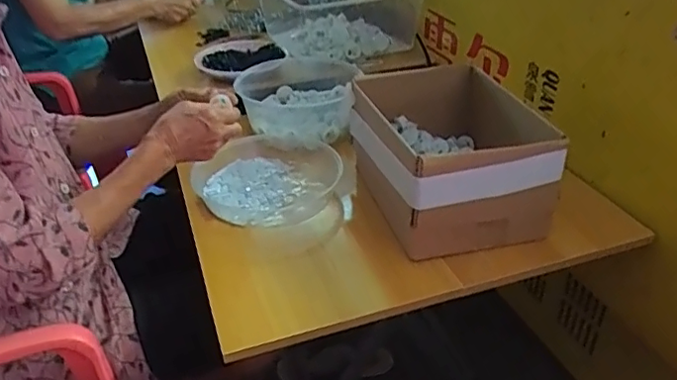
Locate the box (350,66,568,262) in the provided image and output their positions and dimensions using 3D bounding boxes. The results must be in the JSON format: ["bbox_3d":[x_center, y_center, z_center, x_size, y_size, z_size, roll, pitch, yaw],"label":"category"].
[{"bbox_3d":[0.162,-0.058,0.846,0.230,0.144,0.288,-8,33,-11],"label":"box"}]

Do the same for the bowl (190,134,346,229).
[{"bbox_3d":[-0.112,-0.023,0.921,0.221,0.061,0.204,-9,34,-12],"label":"bowl"}]

